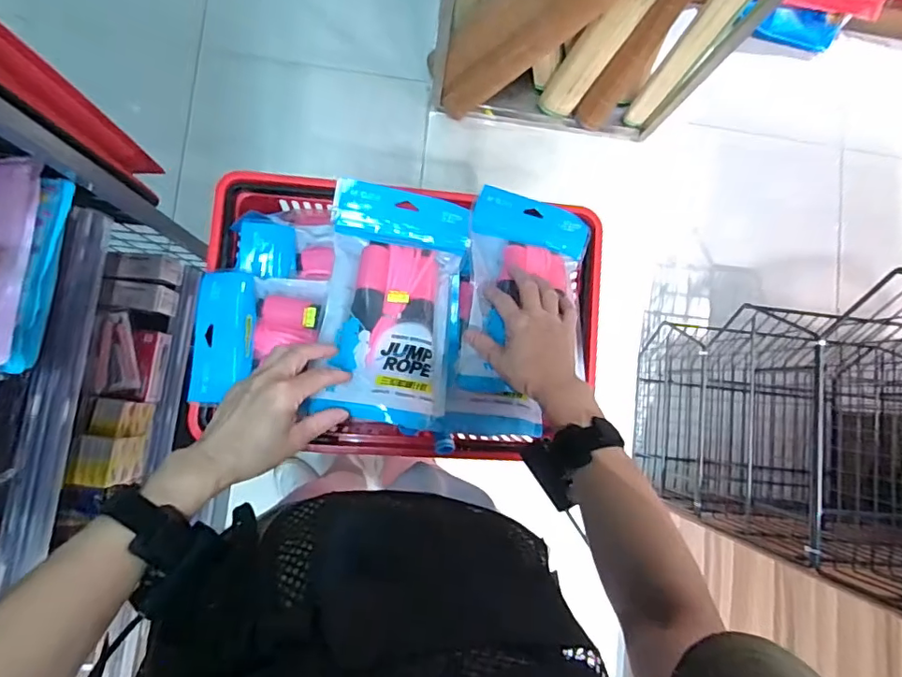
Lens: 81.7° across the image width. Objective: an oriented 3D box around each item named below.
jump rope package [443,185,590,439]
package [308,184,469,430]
[{"bbox_3d":[0.074,-0.034,0.605,0.143,0.047,0.288,16,72,-4],"label":"jump rope package"},{"bbox_3d":[-0.064,-0.039,0.553,0.142,0.040,0.251,9,70,-3],"label":"package"}]

